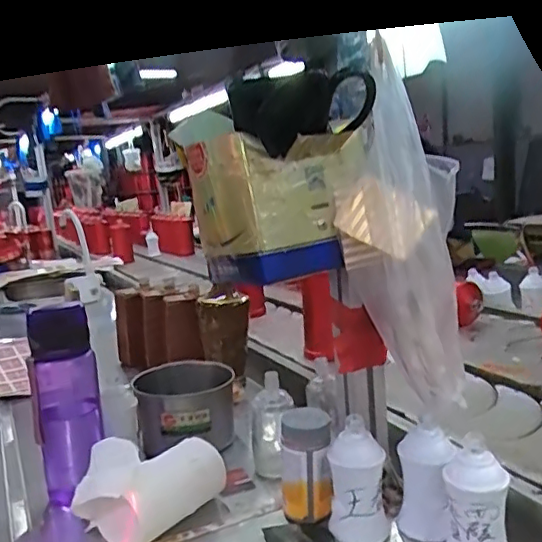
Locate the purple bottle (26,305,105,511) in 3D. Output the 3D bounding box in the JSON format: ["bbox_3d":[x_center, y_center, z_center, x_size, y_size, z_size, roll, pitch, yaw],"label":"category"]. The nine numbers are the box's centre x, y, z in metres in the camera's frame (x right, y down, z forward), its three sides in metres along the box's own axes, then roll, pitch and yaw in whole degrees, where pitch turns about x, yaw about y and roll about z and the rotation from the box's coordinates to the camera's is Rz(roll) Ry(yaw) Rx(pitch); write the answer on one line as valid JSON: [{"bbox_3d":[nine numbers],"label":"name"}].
[{"bbox_3d":[-0.236,0.151,0.673,0.070,0.221,0.075,-8,10,-17],"label":"purple bottle"}]

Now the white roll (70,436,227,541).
[{"bbox_3d":[-0.137,0.229,0.617,0.101,0.074,0.153,4,14,43],"label":"white roll"}]

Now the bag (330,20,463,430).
[{"bbox_3d":[0.115,-0.026,0.526,0.104,0.289,0.119,-3,10,12],"label":"bag"}]

